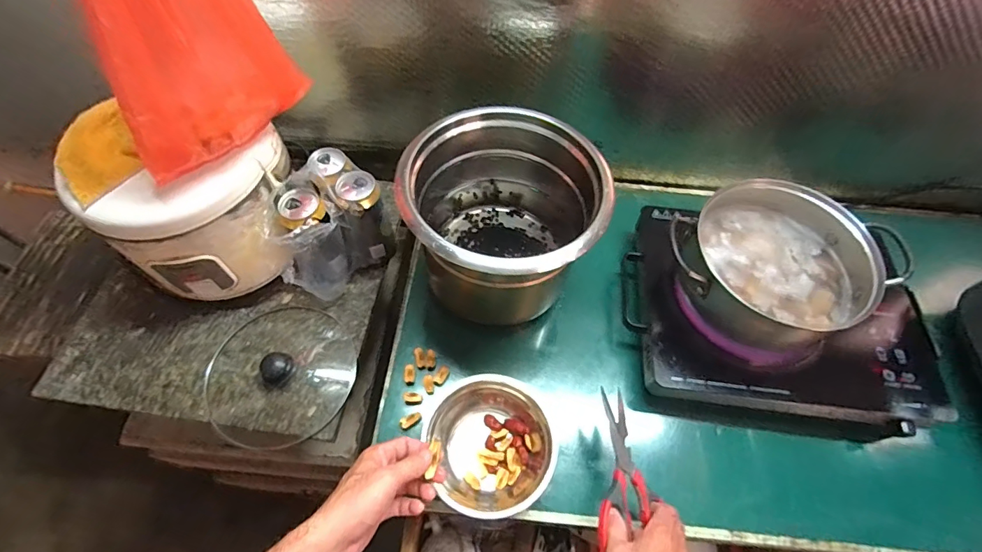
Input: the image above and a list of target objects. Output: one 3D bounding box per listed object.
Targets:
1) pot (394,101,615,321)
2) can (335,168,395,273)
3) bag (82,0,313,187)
[{"bbox_3d":[0.015,-0.080,0.630,0.255,0.227,0.226,3,60,-1],"label":"pot"},{"bbox_3d":[-0.195,-0.083,0.687,0.067,0.153,0.064,1,60,-2],"label":"can"},{"bbox_3d":[-0.303,-0.254,0.415,0.055,0.310,0.197,24,62,10],"label":"bag"}]

